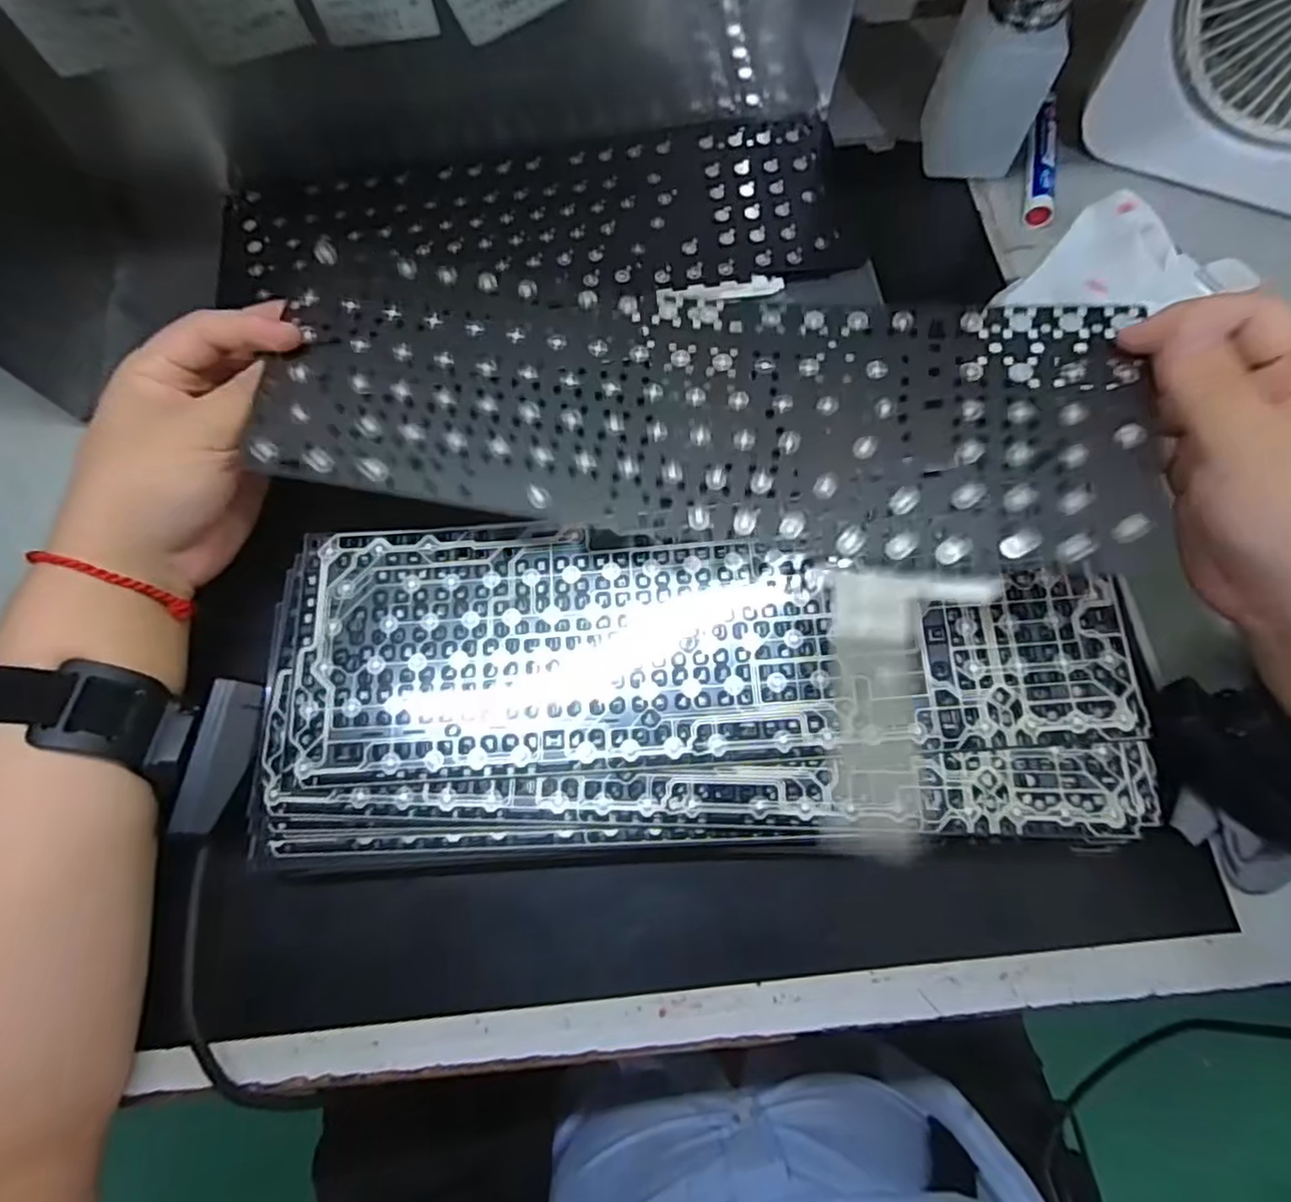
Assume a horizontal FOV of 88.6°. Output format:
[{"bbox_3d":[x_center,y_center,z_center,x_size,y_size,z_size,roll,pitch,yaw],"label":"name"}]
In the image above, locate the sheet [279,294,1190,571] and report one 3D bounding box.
[{"bbox_3d":[0.027,-0.083,0.287,0.370,0.029,0.116,6,71,6],"label":"sheet"}]

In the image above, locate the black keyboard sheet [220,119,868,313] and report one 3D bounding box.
[{"bbox_3d":[-0.066,-0.239,0.414,0.382,0.008,0.131,-4,69,0],"label":"black keyboard sheet"}]

